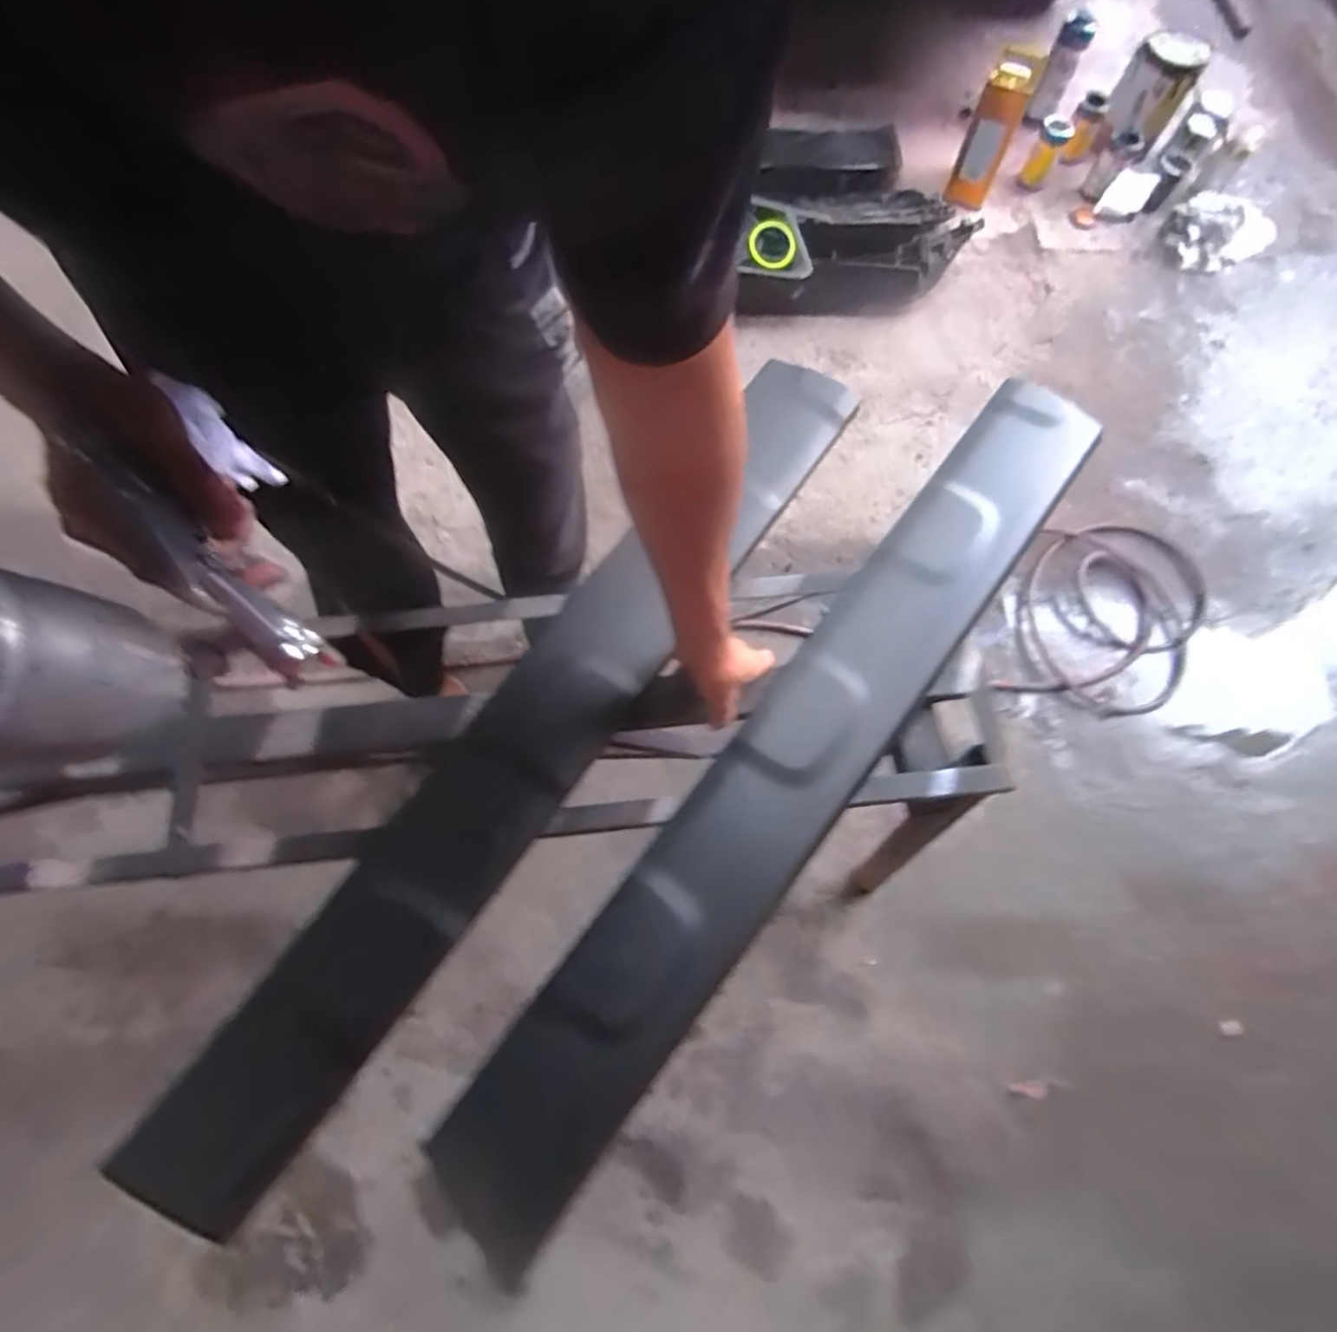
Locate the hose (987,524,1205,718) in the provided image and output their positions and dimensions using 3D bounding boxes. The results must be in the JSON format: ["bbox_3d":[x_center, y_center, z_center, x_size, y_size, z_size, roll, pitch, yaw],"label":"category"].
[{"bbox_3d":[0.844,-0.104,1.266,0.394,0.046,0.451,24,70,7],"label":"hose"}]

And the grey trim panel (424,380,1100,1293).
[{"bbox_3d":[0.156,0.059,0.636,0.129,0.041,1.015,37,73,12],"label":"grey trim panel"}]

